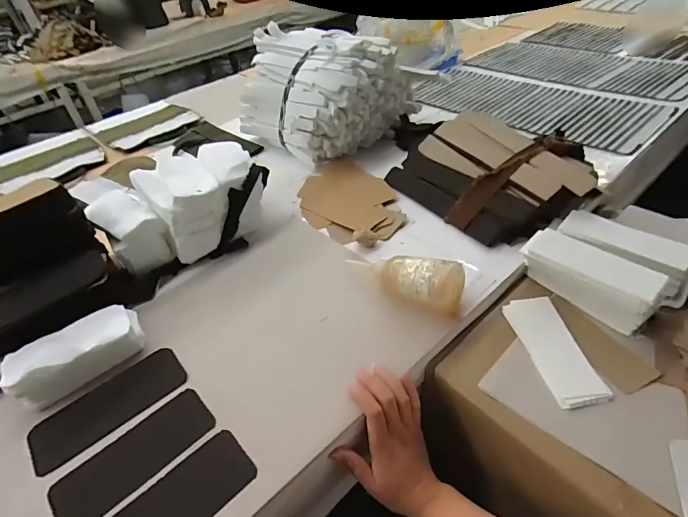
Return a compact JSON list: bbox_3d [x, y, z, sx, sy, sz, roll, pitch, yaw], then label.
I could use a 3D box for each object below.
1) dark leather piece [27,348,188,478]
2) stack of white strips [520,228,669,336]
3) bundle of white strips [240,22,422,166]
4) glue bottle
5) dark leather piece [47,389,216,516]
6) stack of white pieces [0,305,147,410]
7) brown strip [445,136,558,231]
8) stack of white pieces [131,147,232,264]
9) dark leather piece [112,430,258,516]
[{"bbox_3d":[-0.283,0.174,0.502,0.174,0.005,0.073,-34,49,-25],"label":"dark leather piece"},{"bbox_3d":[0.318,0.025,0.544,0.059,0.066,0.159,-35,47,-26],"label":"stack of white strips"},{"bbox_3d":[-0.039,-0.375,0.922,0.290,0.210,0.286,-34,46,-27],"label":"bundle of white strips"},{"bbox_3d":[0.087,0.034,0.552,0.146,0.066,0.058,13,44,24],"label":"glue bottle"},{"bbox_3d":[-0.226,0.213,0.451,0.166,0.004,0.071,-35,45,-27],"label":"dark leather piece"},{"bbox_3d":[-0.344,0.123,0.537,0.157,0.055,0.079,-34,46,-27],"label":"stack of white pieces"},{"bbox_3d":[0.251,-0.130,0.668,0.207,0.031,0.040,-41,48,2],"label":"brown strip"},{"bbox_3d":[-0.267,-0.085,0.701,0.108,0.126,0.141,-34,46,-27],"label":"stack of white pieces"},{"bbox_3d":[-0.168,0.243,0.402,0.165,0.006,0.071,-34,44,-26],"label":"dark leather piece"}]

